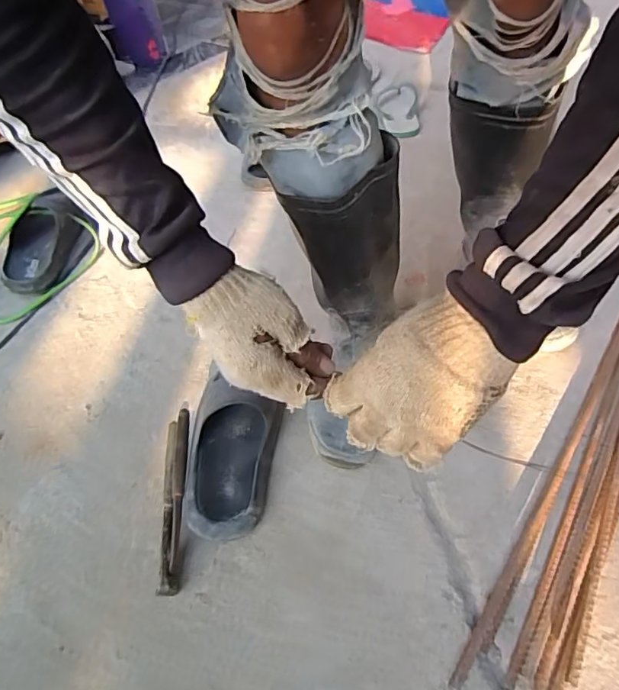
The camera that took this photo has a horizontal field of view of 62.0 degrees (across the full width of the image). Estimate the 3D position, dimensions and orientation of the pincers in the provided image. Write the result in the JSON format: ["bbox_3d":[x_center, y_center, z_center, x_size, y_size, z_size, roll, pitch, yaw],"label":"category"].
[{"bbox_3d":[-0.170,0.187,0.647,0.037,0.041,0.238,-9,47,-1],"label":"pincers"}]

